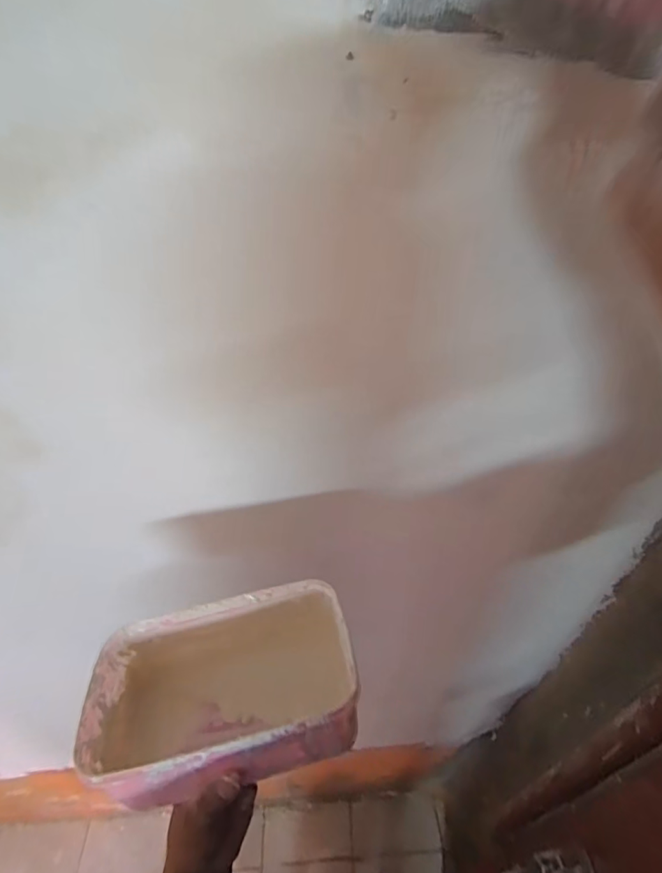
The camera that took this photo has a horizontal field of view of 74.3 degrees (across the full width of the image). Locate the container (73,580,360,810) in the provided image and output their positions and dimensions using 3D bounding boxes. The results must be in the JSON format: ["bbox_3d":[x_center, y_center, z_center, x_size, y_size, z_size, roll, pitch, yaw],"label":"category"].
[{"bbox_3d":[-0.077,0.190,0.332,0.180,0.073,0.115,-10,39,-8],"label":"container"}]

